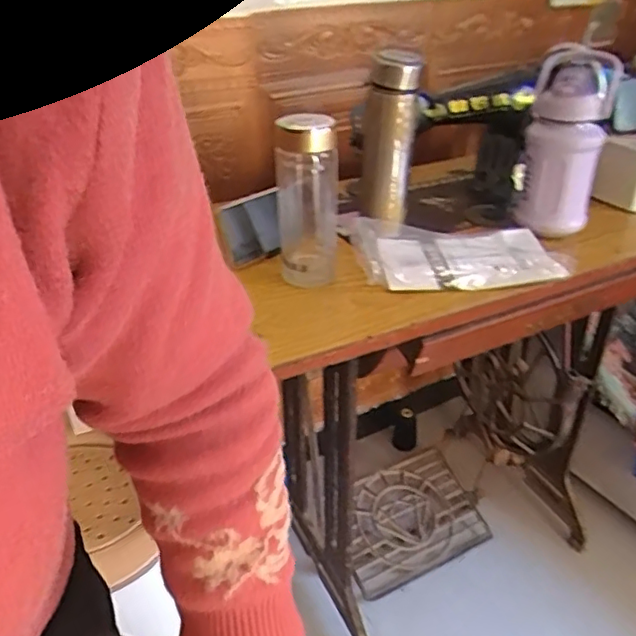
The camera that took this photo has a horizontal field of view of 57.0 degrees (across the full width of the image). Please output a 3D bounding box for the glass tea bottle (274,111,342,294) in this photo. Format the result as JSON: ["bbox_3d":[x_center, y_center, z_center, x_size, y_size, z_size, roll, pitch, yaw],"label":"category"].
[{"bbox_3d":[-0.011,-0.134,0.683,0.072,0.195,0.056,-4,33,-4],"label":"glass tea bottle"}]

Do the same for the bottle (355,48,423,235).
[{"bbox_3d":[0.092,-0.232,0.780,0.070,0.221,0.084,2,33,4],"label":"bottle"}]

